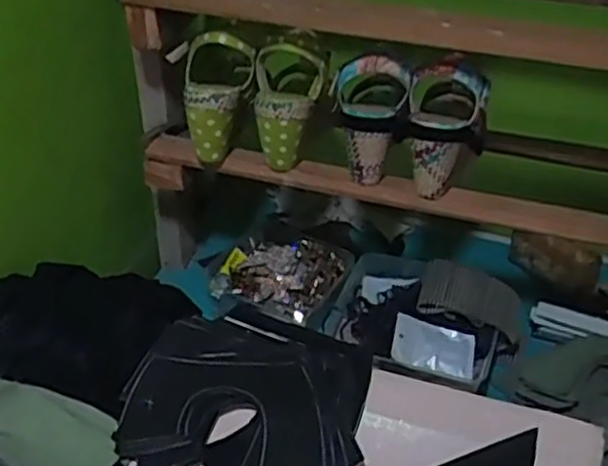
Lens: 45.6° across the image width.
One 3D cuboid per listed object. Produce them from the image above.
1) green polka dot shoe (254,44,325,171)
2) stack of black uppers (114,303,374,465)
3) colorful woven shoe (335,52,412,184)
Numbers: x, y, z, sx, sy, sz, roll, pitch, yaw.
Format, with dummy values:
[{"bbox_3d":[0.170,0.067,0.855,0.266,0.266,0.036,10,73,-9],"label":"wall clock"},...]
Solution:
[{"bbox_3d":[-0.018,-0.138,0.796,0.072,0.124,0.066,4,36,2],"label":"green polka dot shoe"},{"bbox_3d":[-0.049,0.166,0.678,0.220,0.052,0.212,15,38,17],"label":"stack of black uppers"},{"bbox_3d":[0.072,-0.132,0.785,0.078,0.134,0.106,5,36,4],"label":"colorful woven shoe"}]

